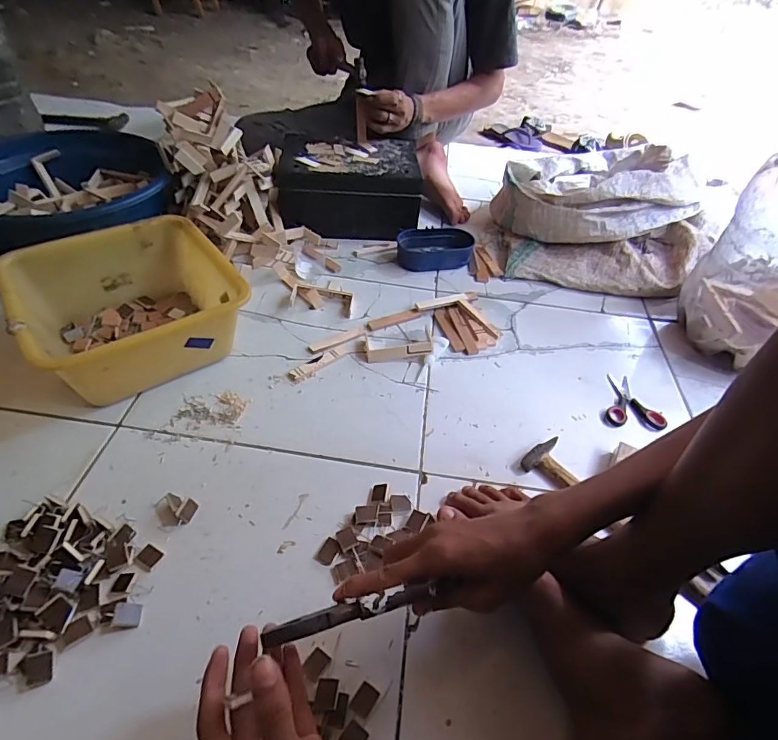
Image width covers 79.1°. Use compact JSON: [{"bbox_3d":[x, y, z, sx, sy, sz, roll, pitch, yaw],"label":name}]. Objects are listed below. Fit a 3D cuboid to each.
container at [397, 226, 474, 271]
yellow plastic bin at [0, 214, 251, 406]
[{"bbox_3d":[0.092,-0.239,0.935,0.152,0.047,0.082,-6,47,-13],"label":"container"},{"bbox_3d":[-0.366,-0.085,0.678,0.259,0.126,0.247,-26,54,-29],"label":"yellow plastic bin"}]

